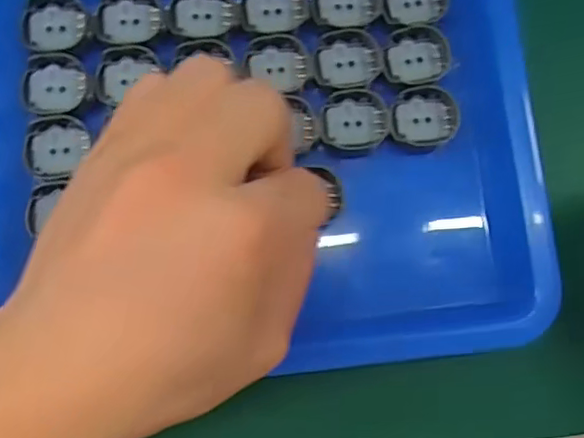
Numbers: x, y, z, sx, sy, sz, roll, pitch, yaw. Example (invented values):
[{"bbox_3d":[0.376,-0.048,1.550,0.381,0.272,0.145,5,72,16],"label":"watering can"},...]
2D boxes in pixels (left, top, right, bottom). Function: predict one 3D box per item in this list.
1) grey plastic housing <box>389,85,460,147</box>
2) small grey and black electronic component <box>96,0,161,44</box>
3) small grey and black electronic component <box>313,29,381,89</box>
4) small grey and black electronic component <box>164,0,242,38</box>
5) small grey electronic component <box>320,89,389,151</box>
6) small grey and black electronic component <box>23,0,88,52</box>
[{"bbox_3d":[0.056,-0.043,0.254,0.028,0.006,0.024,-11,82,-6],"label":"grey plastic housing"},{"bbox_3d":[-0.067,-0.085,0.251,0.025,0.006,0.024,3,81,-3],"label":"small grey and black electronic component"},{"bbox_3d":[0.024,-0.067,0.254,0.027,0.005,0.024,1,81,-4],"label":"small grey and black electronic component"},{"bbox_3d":[-0.038,-0.089,0.253,0.030,0.004,0.023,-6,82,-5],"label":"small grey and black electronic component"},{"bbox_3d":[0.026,-0.042,0.253,0.028,0.004,0.025,-4,81,-5],"label":"small grey electronic component"},{"bbox_3d":[-0.096,-0.081,0.248,0.025,0.009,0.025,8,81,-3],"label":"small grey and black electronic component"}]

